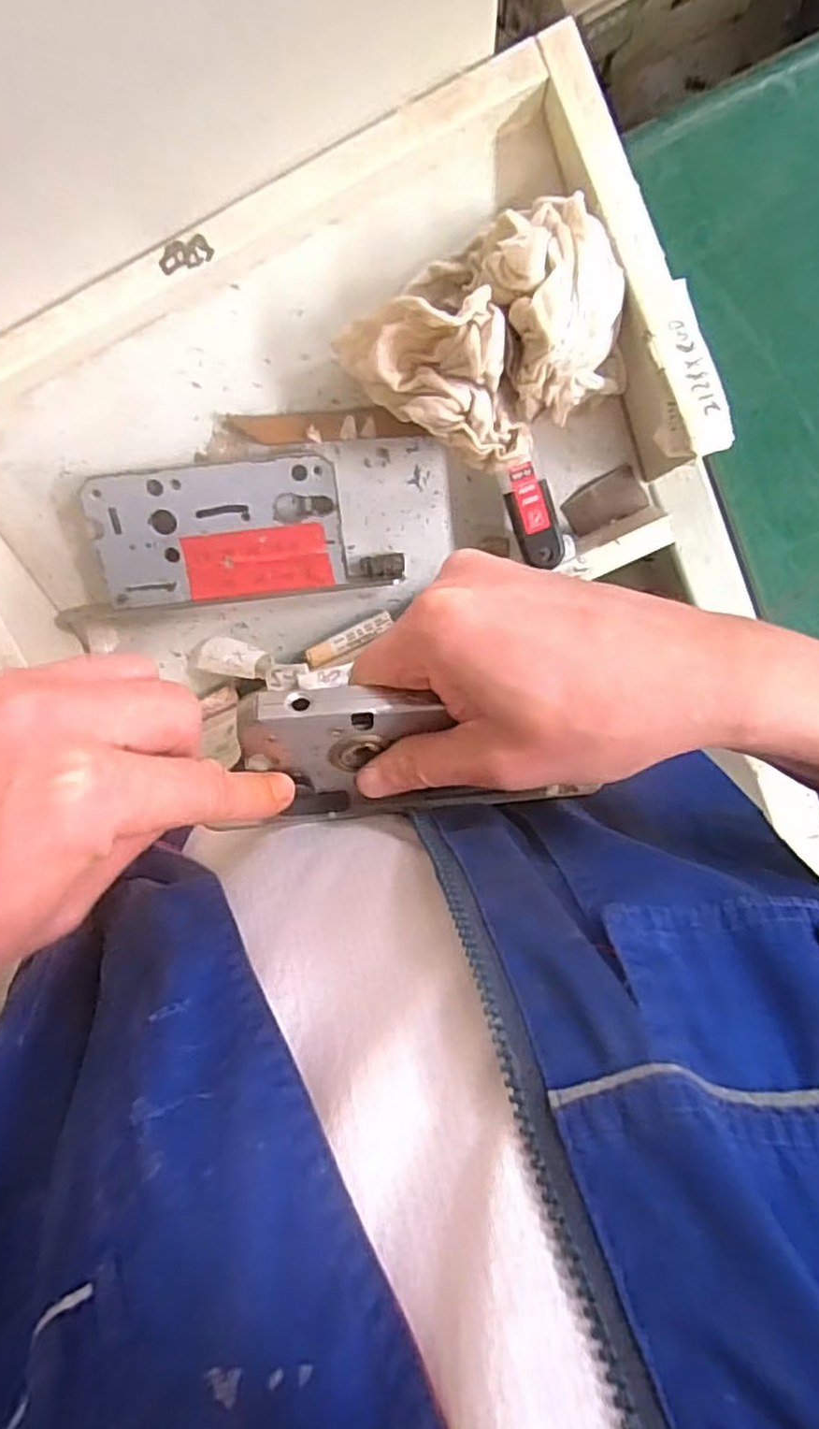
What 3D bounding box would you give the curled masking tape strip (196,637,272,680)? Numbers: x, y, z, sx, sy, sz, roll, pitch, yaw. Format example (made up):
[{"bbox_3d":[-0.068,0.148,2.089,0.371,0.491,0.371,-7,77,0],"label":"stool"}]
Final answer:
[{"bbox_3d":[-0.113,-0.036,0.446,0.050,0.022,0.023,9,104,1],"label":"curled masking tape strip"}]

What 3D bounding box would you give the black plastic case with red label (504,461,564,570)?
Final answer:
[{"bbox_3d":[0.073,-0.115,0.408,0.024,0.007,0.061,-23,112,4],"label":"black plastic case with red label"}]

